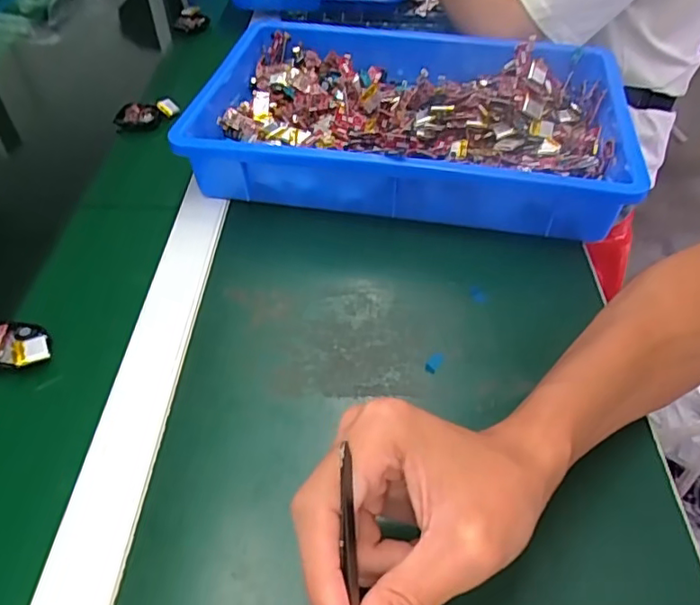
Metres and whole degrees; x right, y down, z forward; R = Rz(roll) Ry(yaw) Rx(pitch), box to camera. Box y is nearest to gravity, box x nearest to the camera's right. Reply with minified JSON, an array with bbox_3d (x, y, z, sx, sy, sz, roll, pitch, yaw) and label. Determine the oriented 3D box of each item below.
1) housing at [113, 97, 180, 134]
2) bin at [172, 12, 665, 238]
[{"bbox_3d":[-0.214,-0.196,0.604,0.066,0.021,0.032,-16,48,-11],"label":"housing"},{"bbox_3d":[0.051,-0.178,0.545,0.387,0.068,0.259,6,47,9],"label":"bin"}]

